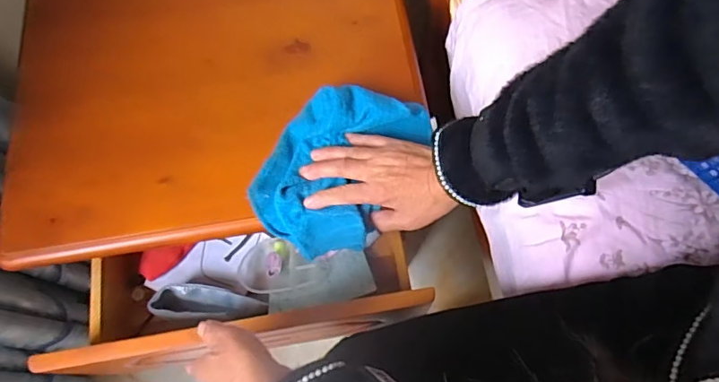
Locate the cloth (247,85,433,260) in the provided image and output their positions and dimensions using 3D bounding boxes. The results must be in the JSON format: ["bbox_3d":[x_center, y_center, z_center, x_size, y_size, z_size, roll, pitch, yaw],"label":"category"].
[{"bbox_3d":[-0.022,-0.031,0.534,0.134,0.066,0.192,29,72,12],"label":"cloth"}]

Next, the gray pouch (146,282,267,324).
[{"bbox_3d":[-0.188,0.143,0.637,0.150,0.059,0.048,4,70,4],"label":"gray pouch"}]

